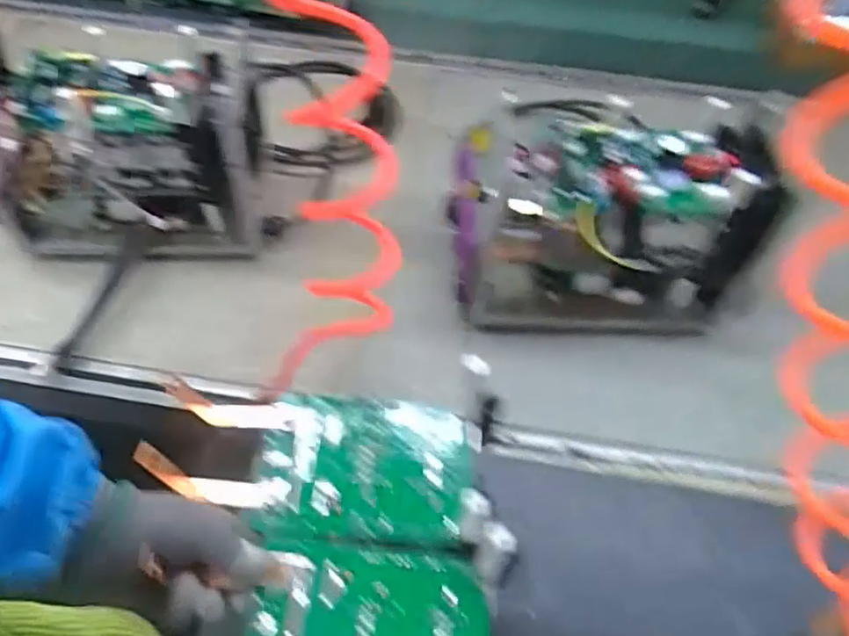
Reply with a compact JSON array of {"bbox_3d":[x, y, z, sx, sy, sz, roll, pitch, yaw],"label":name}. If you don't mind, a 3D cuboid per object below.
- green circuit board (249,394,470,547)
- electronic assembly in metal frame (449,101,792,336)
[{"bbox_3d":[-0.048,0.115,0.509,0.160,0.008,0.115,4,57,1],"label":"green circuit board"},{"bbox_3d":[0.195,-0.103,0.712,0.308,0.210,0.169,1,57,-2],"label":"electronic assembly in metal frame"}]

